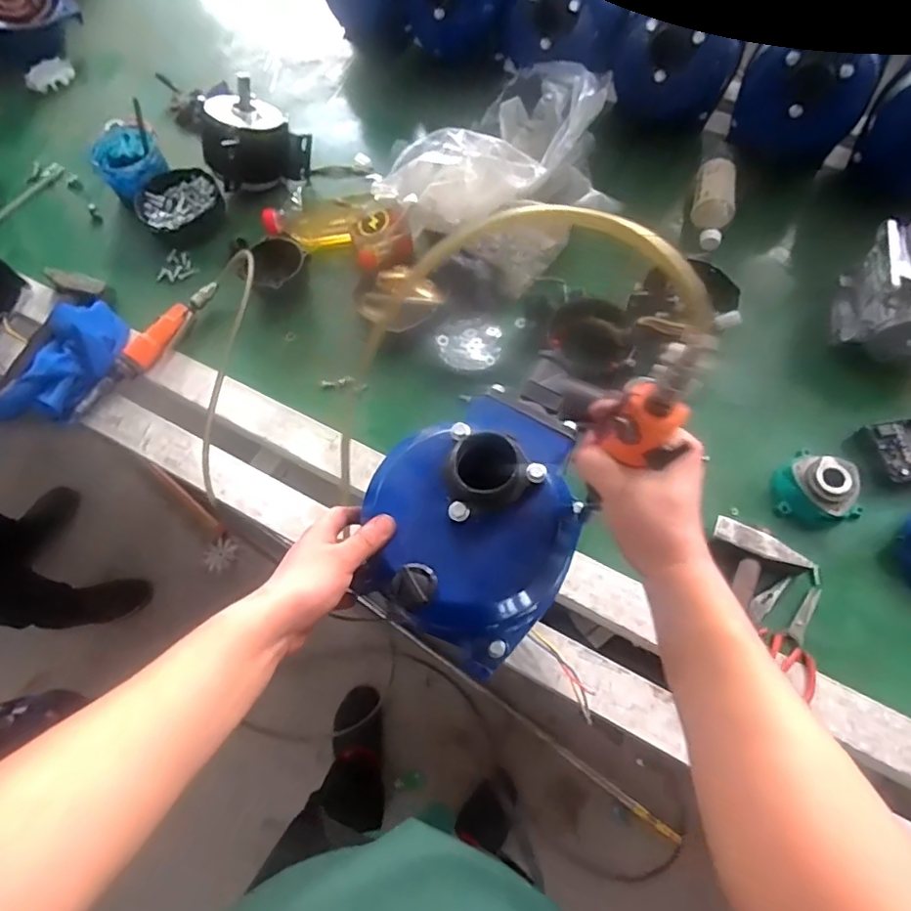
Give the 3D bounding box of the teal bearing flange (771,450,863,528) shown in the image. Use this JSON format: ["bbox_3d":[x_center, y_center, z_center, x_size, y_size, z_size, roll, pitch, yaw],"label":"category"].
[{"bbox_3d":[0.476,0.042,0.729,0.108,0.043,0.108,-29,68,-10],"label":"teal bearing flange"}]

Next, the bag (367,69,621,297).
[{"bbox_3d":[0.105,-0.469,0.922,0.306,0.119,0.394,41,74,19],"label":"bag"}]

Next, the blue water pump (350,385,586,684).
[{"bbox_3d":[0.017,0.058,0.525,0.185,0.130,0.230,31,71,15],"label":"blue water pump"}]

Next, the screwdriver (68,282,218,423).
[{"bbox_3d":[-0.481,-0.165,0.873,0.042,0.038,0.289,32,71,16],"label":"screwdriver"}]

